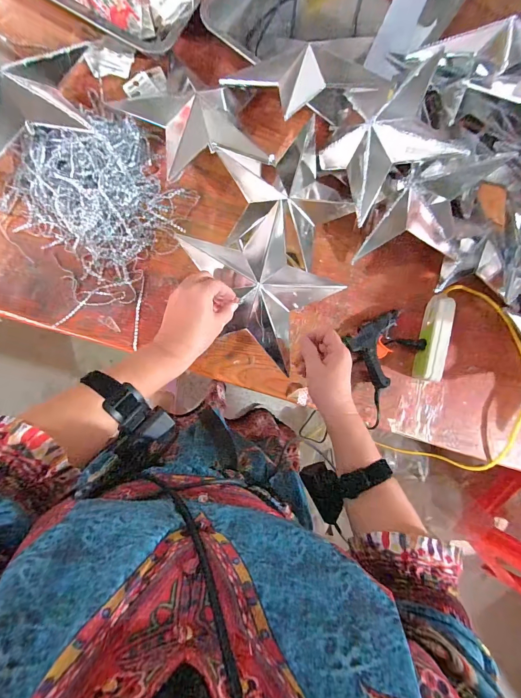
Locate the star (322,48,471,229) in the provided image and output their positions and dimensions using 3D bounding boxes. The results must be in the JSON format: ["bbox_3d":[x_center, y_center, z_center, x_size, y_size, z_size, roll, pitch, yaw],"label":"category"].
[{"bbox_3d":[0.195,-0.324,0.514,0.196,0.061,0.190,-26,84,23],"label":"star"}]

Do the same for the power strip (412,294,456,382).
[{"bbox_3d":[0.296,-0.021,0.571,0.027,0.062,0.151,14,86,-6],"label":"power strip"}]

